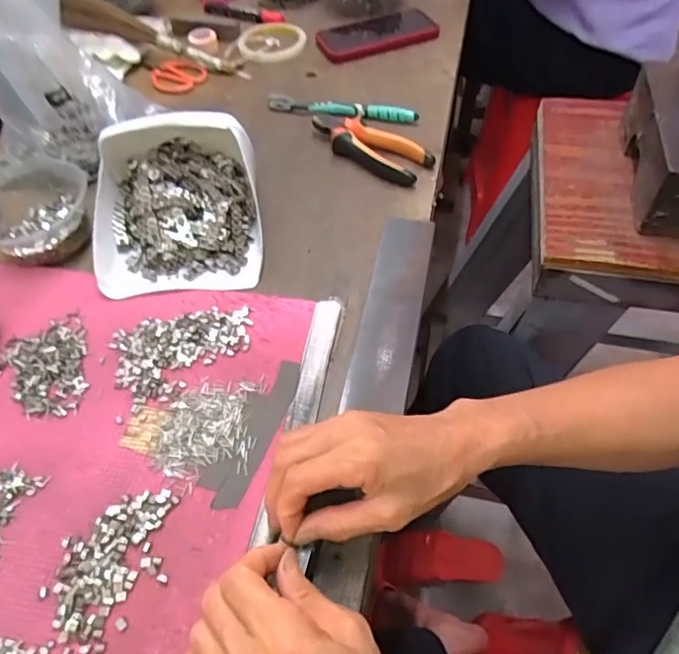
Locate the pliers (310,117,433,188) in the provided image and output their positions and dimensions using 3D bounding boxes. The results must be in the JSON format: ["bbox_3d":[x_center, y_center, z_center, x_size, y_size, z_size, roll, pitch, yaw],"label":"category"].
[{"bbox_3d":[0.036,-0.207,0.608,0.058,0.029,0.153,-37,60,-23],"label":"pliers"}]

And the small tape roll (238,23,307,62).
[{"bbox_3d":[-0.097,-0.414,0.777,0.098,0.012,0.105,-1,53,1],"label":"small tape roll"}]

